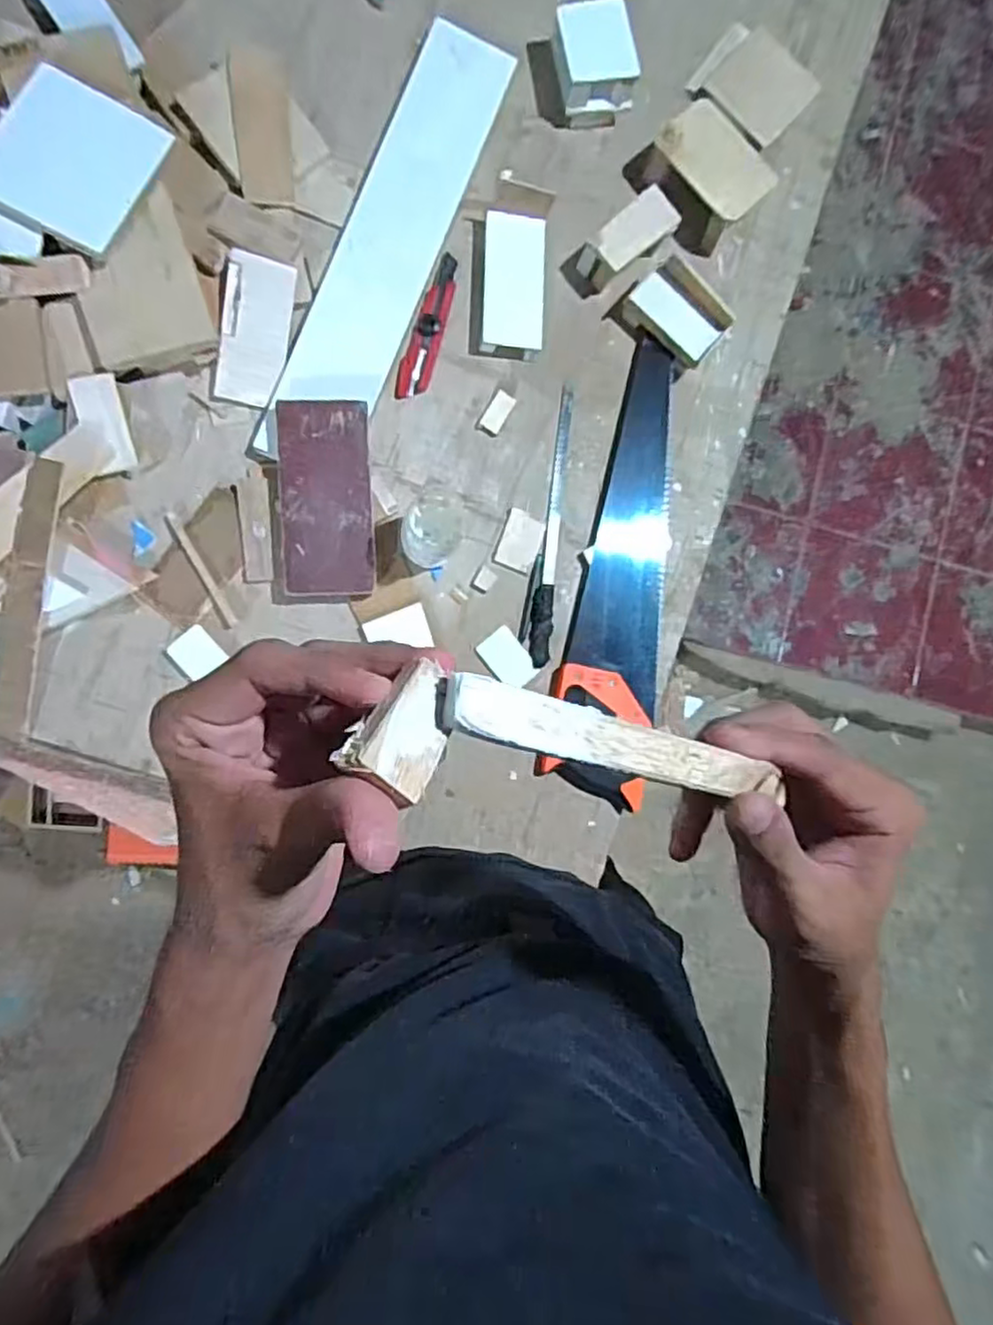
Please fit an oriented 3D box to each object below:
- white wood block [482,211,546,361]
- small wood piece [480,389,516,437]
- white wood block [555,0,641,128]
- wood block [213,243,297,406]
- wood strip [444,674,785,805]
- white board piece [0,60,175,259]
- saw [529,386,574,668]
[{"bbox_3d":[0.019,-0.406,0.747,0.065,0.024,0.136,2,88,-6],"label":"white wood block"},{"bbox_3d":[0.001,-0.274,0.758,0.023,0.005,0.048,31,85,-5],"label":"small wood piece"},{"bbox_3d":[0.103,-0.650,0.747,0.081,0.055,0.095,-9,91,-8],"label":"white wood block"},{"bbox_3d":[-0.246,-0.338,0.704,0.064,0.009,0.144,7,94,-21],"label":"wood block"},{"bbox_3d":[0.045,0.029,0.238,0.137,0.009,0.018,16,91,-26],"label":"wood strip"},{"bbox_3d":[-0.393,-0.464,0.636,0.132,0.013,0.150,25,78,-7],"label":"white board piece"},{"bbox_3d":[0.061,-0.150,0.751,0.022,0.020,0.305,6,87,-6],"label":"saw"}]

